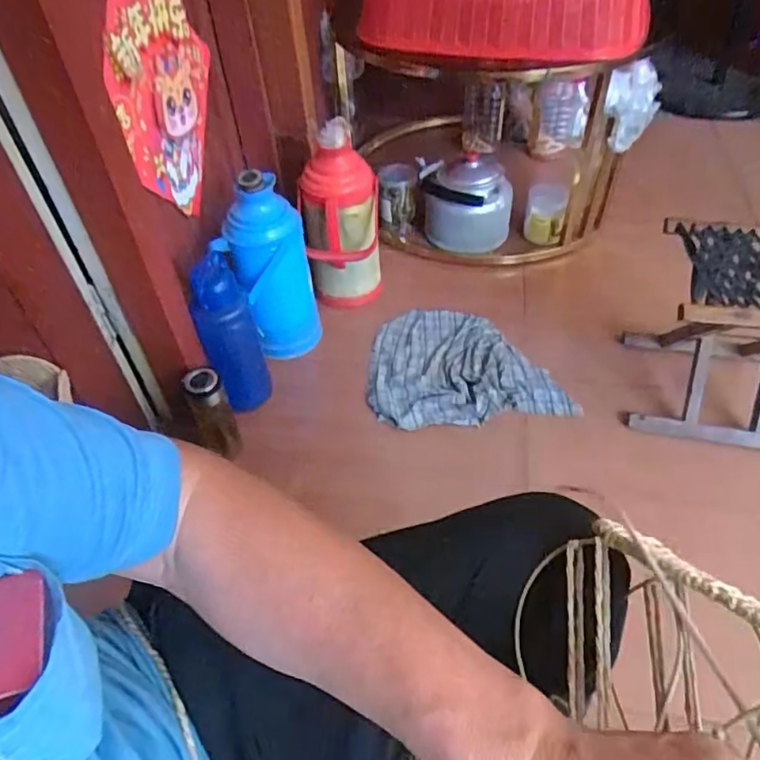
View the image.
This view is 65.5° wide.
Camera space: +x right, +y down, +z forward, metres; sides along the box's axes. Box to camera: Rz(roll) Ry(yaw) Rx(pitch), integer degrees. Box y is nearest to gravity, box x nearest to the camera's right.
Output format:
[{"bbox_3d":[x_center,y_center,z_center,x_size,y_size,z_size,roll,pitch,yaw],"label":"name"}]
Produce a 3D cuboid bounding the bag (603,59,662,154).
[{"bbox_3d":[0.538,-0.582,1.270,0.109,0.175,0.073,12,49,14],"label":"bag"}]

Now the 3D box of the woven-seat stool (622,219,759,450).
[{"bbox_3d":[0.642,-0.072,1.047,0.317,0.291,0.248,10,49,12],"label":"woven-seat stool"}]

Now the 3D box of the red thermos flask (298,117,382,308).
[{"bbox_3d":[-0.080,-0.310,1.233,0.155,0.389,0.138,-6,48,-3],"label":"red thermos flask"}]

